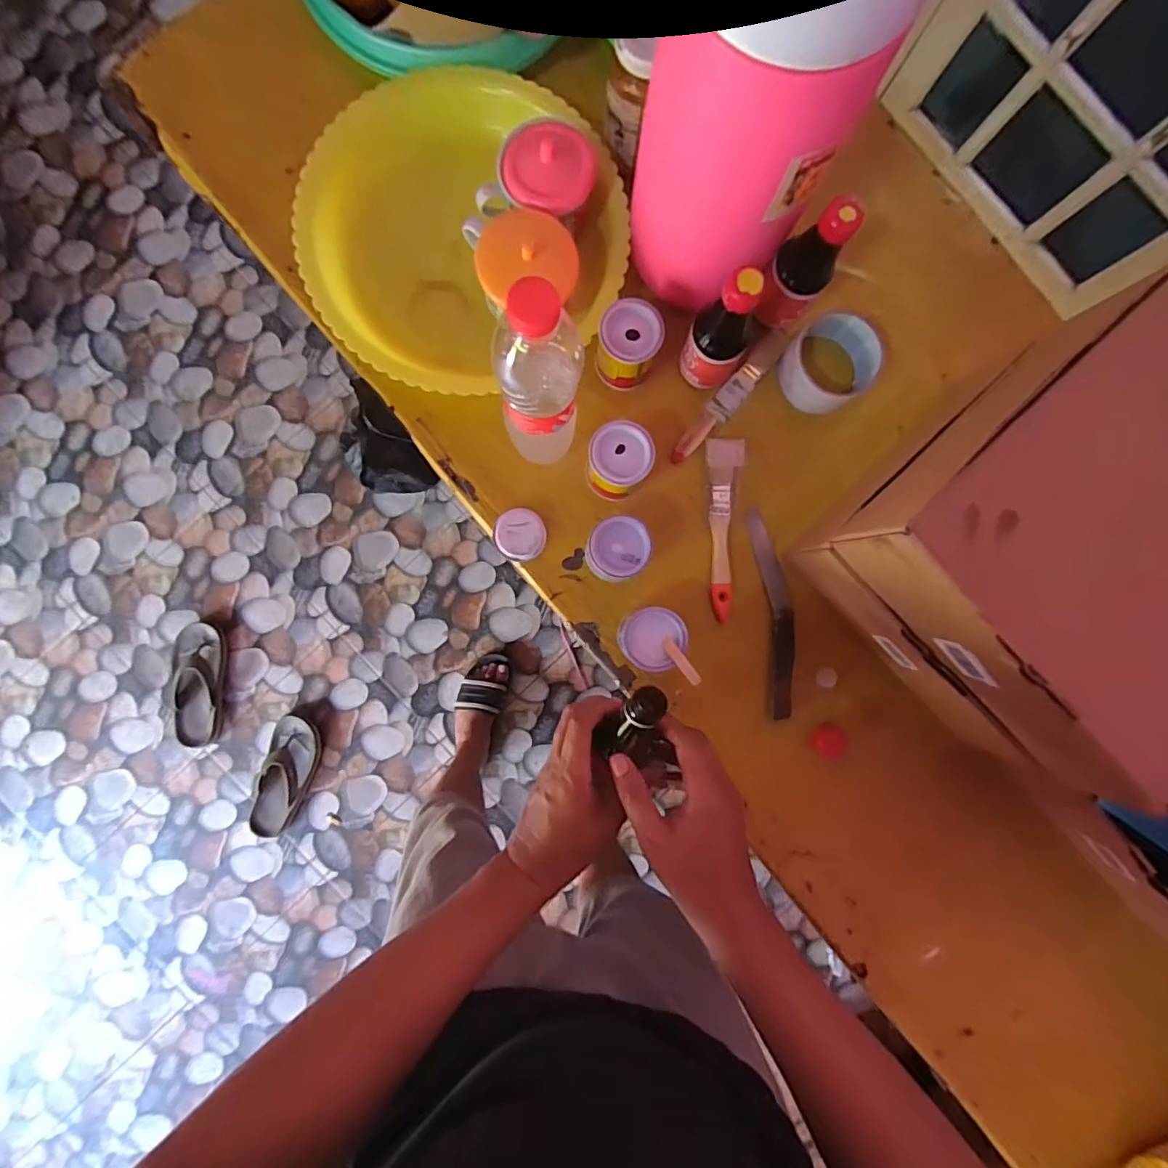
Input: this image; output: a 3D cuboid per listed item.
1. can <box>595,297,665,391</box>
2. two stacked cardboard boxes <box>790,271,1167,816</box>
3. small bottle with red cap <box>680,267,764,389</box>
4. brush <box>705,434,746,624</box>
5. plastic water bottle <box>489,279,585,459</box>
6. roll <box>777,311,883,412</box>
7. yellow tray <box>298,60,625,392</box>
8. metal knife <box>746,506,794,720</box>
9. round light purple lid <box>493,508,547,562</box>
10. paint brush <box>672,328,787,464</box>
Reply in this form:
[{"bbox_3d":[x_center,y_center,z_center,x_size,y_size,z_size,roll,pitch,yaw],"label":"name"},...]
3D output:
[{"bbox_3d":[0.041,-0.223,0.495,0.055,0.060,0.057,0,88,-2],"label":"can"},{"bbox_3d":[0.371,-0.027,0.430,0.255,0.207,0.259,45,87,0],"label":"two stacked cardboard boxes"},{"bbox_3d":[0.124,-0.220,0.460,0.050,0.138,0.051,0,88,-2],"label":"small bottle with red cap"},{"bbox_3d":[0.140,-0.054,0.520,0.034,0.008,0.177,0,88,-2],"label":"brush"},{"bbox_3d":[-0.032,-0.143,0.410,0.061,0.229,0.058,2,88,-2],"label":"plastic water bottle"},{"bbox_3d":[0.236,-0.212,0.513,0.080,0.041,0.097,43,87,-1],"label":"roll"},{"bbox_3d":[-0.112,-0.333,0.504,0.301,0.060,0.296,27,88,-1],"label":"yellow tray"},{"bbox_3d":[0.190,0.028,0.522,0.032,0.013,0.205,-8,89,-2],"label":"metal knife"},{"bbox_3d":[-0.062,-0.048,0.516,0.049,0.011,0.050,0,88,-2],"label":"round light purple lid"},{"bbox_3d":[0.146,-0.187,0.528,0.025,0.009,0.166,38,87,-1],"label":"paint brush"}]

